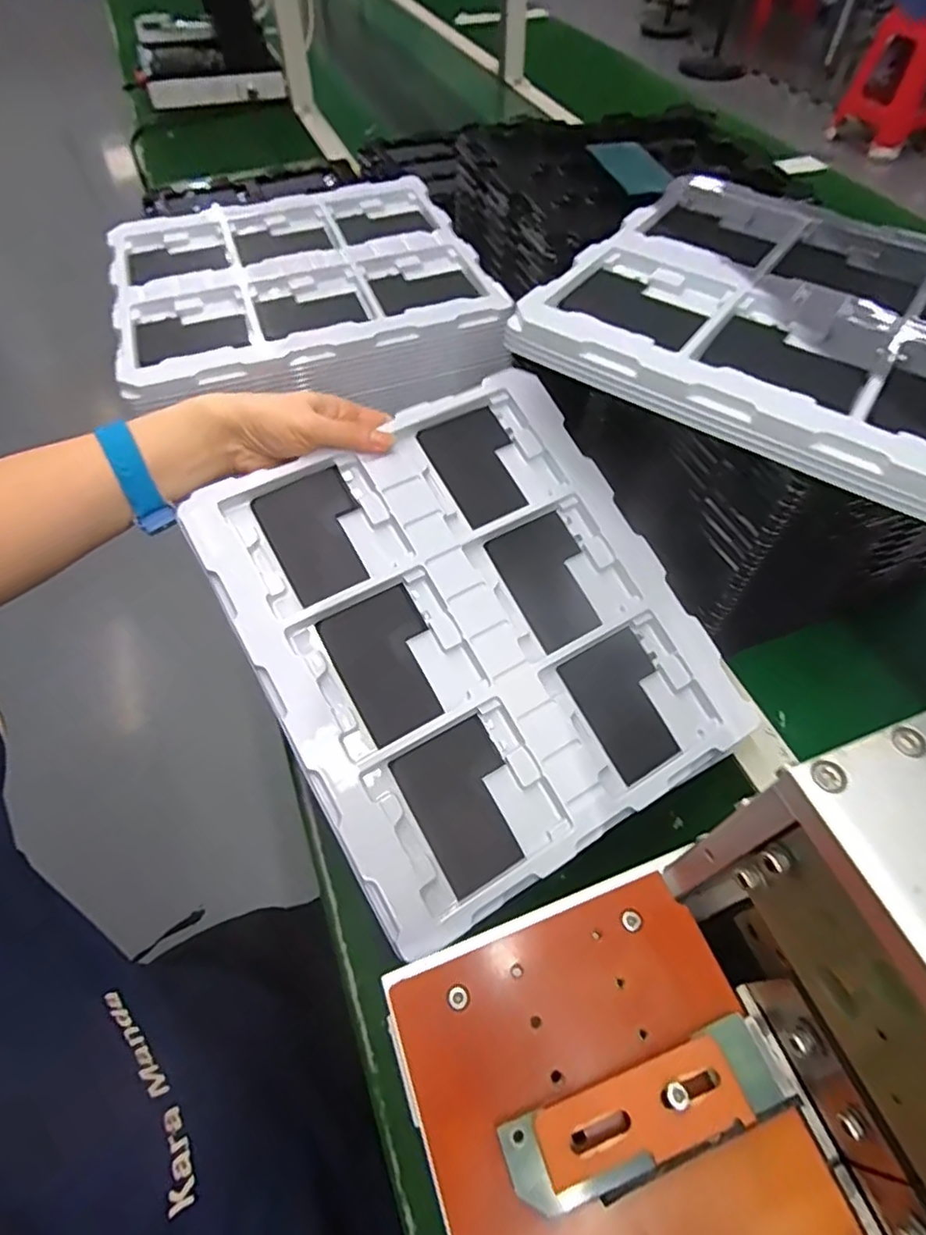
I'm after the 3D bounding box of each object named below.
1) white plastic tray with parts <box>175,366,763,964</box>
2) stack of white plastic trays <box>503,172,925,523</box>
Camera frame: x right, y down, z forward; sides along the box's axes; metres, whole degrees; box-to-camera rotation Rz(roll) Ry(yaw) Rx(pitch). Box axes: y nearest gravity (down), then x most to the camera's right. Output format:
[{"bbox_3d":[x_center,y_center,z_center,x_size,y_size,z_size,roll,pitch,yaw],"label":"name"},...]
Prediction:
[{"bbox_3d":[0.007,0.002,0.404,0.271,0.017,0.309,-26,78,-18],"label":"white plastic tray with parts"},{"bbox_3d":[0.233,-0.194,0.394,0.315,0.027,0.289,34,63,21],"label":"stack of white plastic trays"}]

